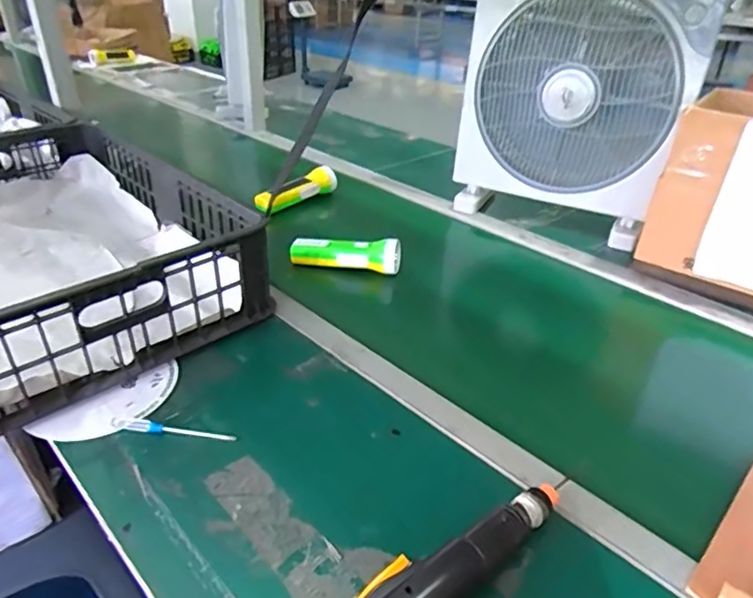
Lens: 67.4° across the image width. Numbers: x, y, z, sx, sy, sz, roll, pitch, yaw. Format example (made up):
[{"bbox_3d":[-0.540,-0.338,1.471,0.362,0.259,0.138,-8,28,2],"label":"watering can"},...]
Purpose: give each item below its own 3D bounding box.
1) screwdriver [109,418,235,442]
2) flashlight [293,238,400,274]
[{"bbox_3d":[-0.210,0.135,0.586,0.130,0.008,0.013,4,31,4],"label":"screwdriver"},{"bbox_3d":[-0.048,-0.077,0.895,0.170,0.051,0.044,6,33,7],"label":"flashlight"}]

